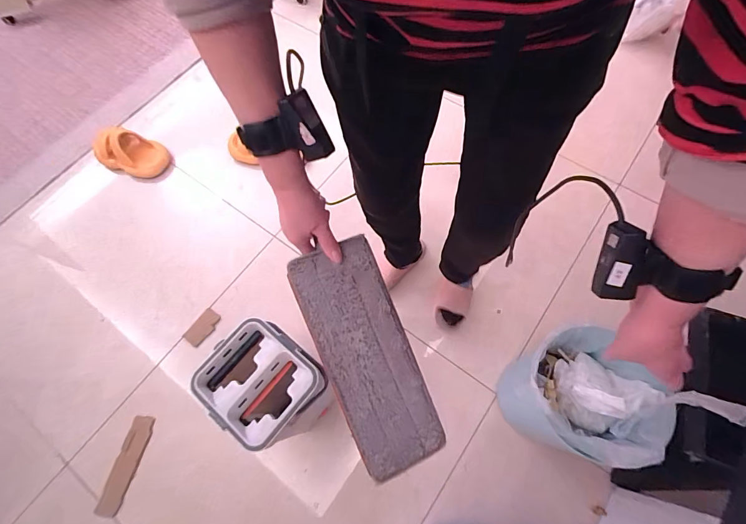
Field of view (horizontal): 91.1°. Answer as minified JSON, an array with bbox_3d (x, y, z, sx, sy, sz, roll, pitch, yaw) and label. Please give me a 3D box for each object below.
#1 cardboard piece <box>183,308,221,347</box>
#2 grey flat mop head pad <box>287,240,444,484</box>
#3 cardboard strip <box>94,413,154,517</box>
[{"bbox_3d":[-0.509,0.195,1.091,0.061,0.009,0.107,26,65,18],"label":"cardboard piece"},{"bbox_3d":[-0.005,0.131,0.493,0.115,0.010,0.314,-23,93,-13],"label":"grey flat mop head pad"},{"bbox_3d":[-0.632,0.518,0.939,0.063,0.007,0.224,9,59,-1],"label":"cardboard strip"}]

